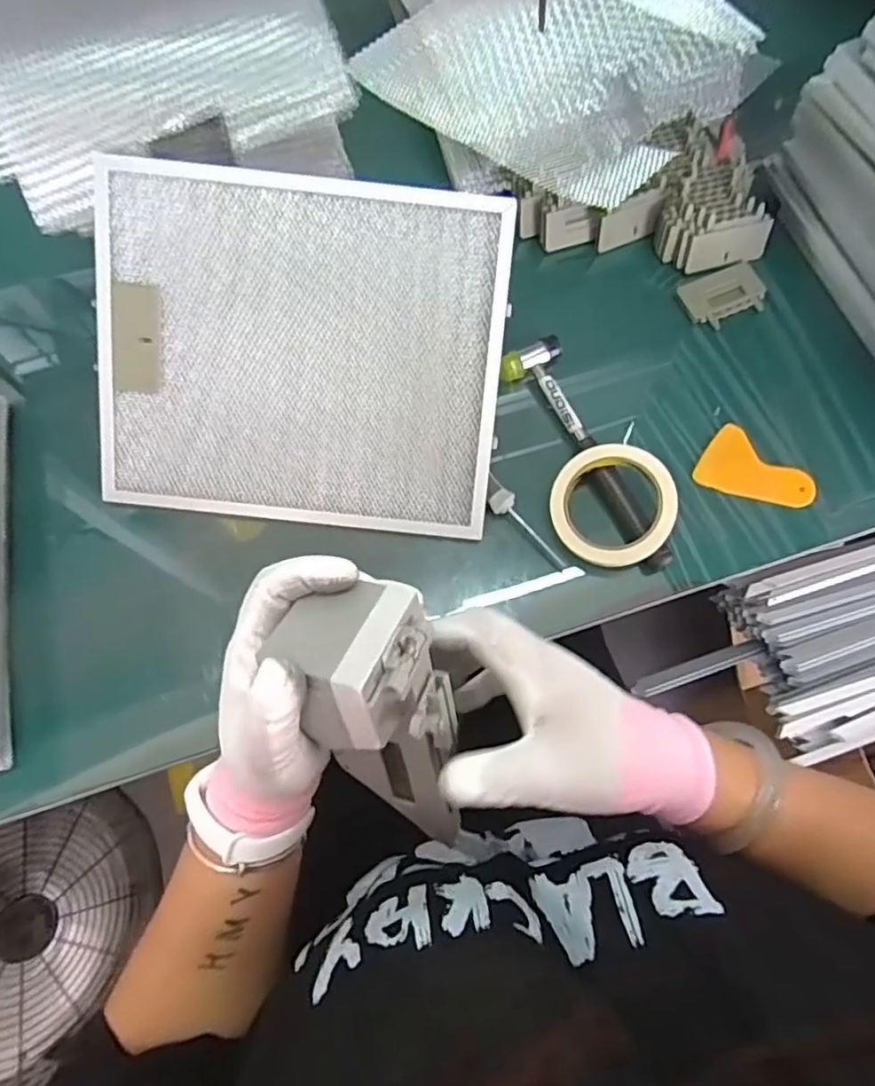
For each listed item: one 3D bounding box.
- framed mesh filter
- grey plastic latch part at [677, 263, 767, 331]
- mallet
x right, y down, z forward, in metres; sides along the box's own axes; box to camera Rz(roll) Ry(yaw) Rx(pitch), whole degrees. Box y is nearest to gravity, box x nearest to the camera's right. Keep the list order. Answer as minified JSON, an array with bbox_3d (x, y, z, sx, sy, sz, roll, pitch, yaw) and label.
[{"bbox_3d":[-0.115,-0.160,0.527,0.334,0.014,0.281,6,100,0],"label":"framed mesh filter"},{"bbox_3d":[0.292,-0.251,0.637,0.087,0.015,0.055,-23,74,-7],"label":"grey plastic latch part"},{"bbox_3d":[0.144,-0.086,0.573,0.053,0.030,0.243,-30,75,-9],"label":"mallet"}]

